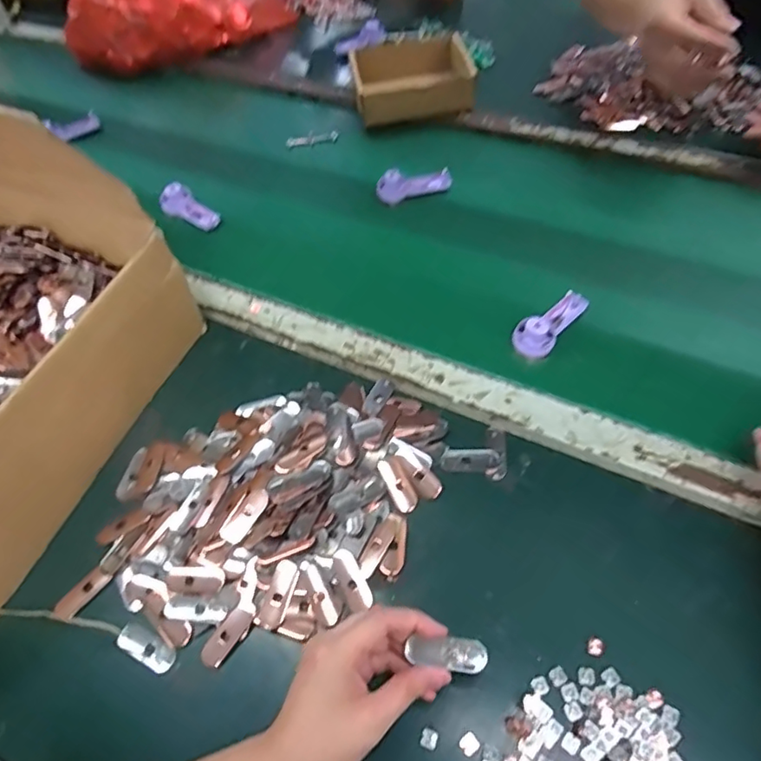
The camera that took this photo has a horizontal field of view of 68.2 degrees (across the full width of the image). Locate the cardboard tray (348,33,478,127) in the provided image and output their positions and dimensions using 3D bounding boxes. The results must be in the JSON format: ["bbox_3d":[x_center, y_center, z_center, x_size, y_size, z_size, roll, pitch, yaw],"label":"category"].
[{"bbox_3d":[0.046,-0.449,0.842,0.171,0.054,0.149,-7,54,1],"label":"cardboard tray"}]

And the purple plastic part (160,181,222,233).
[{"bbox_3d":[-0.244,-0.222,0.729,0.087,0.030,0.036,33,63,11],"label":"purple plastic part"}]

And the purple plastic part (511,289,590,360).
[{"bbox_3d":[0.175,-0.062,0.574,0.037,0.025,0.096,37,66,27],"label":"purple plastic part"}]

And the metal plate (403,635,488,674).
[{"bbox_3d":[0.043,0.173,0.355,0.048,0.008,0.019,2,55,5],"label":"metal plate"}]

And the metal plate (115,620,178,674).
[{"bbox_3d":[-0.179,0.205,0.433,0.051,0.004,0.023,24,60,20],"label":"metal plate"}]

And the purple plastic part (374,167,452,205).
[{"bbox_3d":[0.043,-0.256,0.725,0.096,0.025,0.033,-15,55,-5],"label":"purple plastic part"}]

